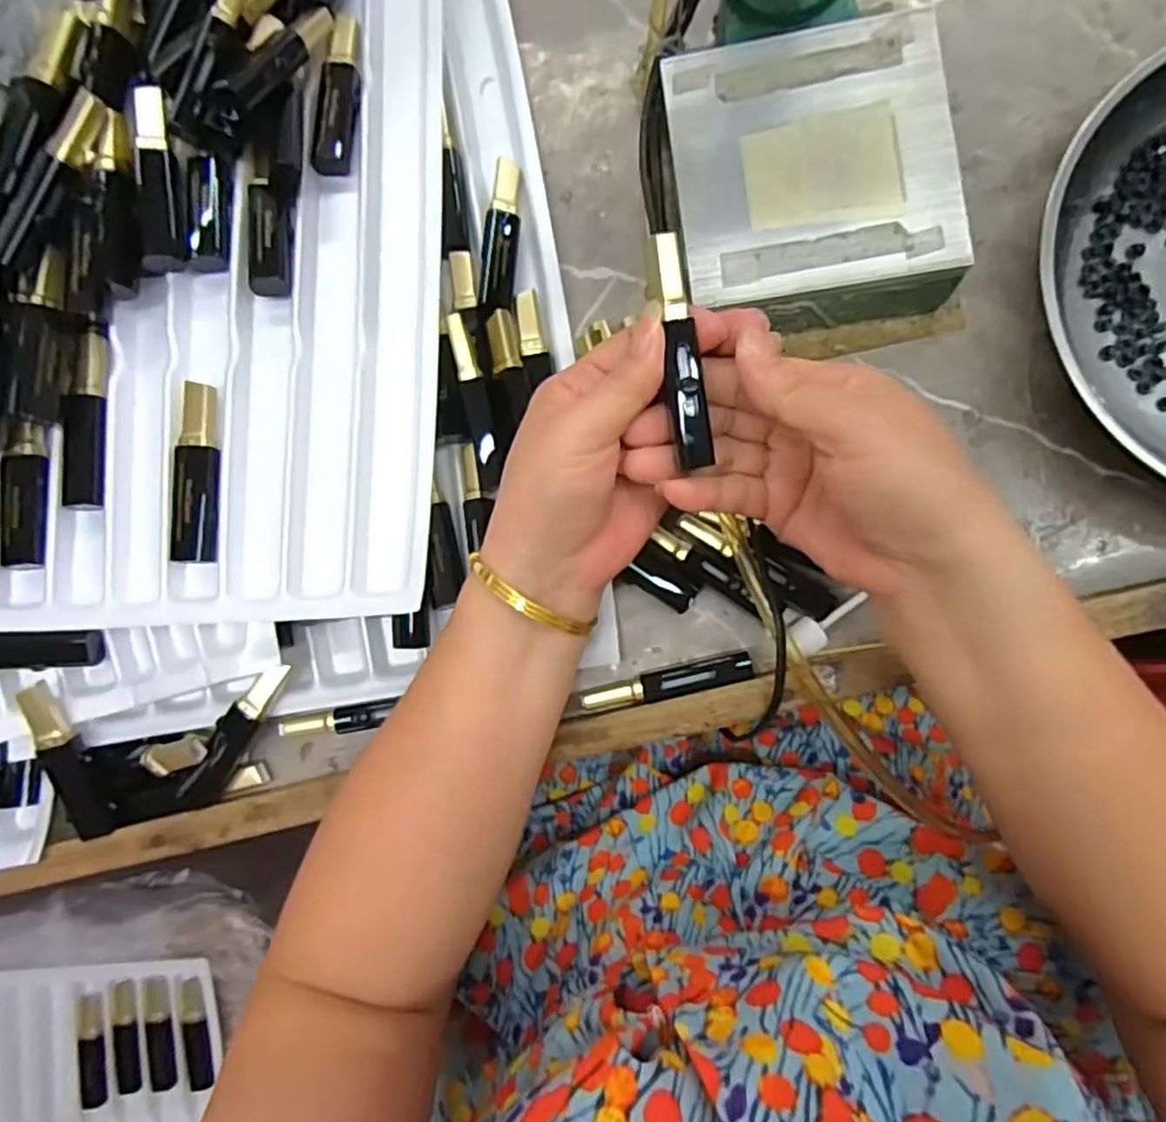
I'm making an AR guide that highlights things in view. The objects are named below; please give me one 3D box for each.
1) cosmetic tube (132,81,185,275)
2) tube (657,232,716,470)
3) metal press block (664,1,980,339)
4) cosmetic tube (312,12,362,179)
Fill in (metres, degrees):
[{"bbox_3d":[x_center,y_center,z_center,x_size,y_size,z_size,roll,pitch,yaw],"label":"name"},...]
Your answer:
[{"bbox_3d":[-0.201,-0.182,0.322,0.014,0.013,0.090,-7,86,6],"label":"cosmetic tube"},{"bbox_3d":[0.035,-0.075,0.246,0.011,0.007,0.082,-7,96,6],"label":"tube"},{"bbox_3d":[0.106,-0.178,0.330,0.120,0.049,0.124,-8,85,6],"label":"metal press block"},{"bbox_3d":[-0.123,-0.236,0.345,0.018,0.011,0.090,1,87,7],"label":"cosmetic tube"}]

